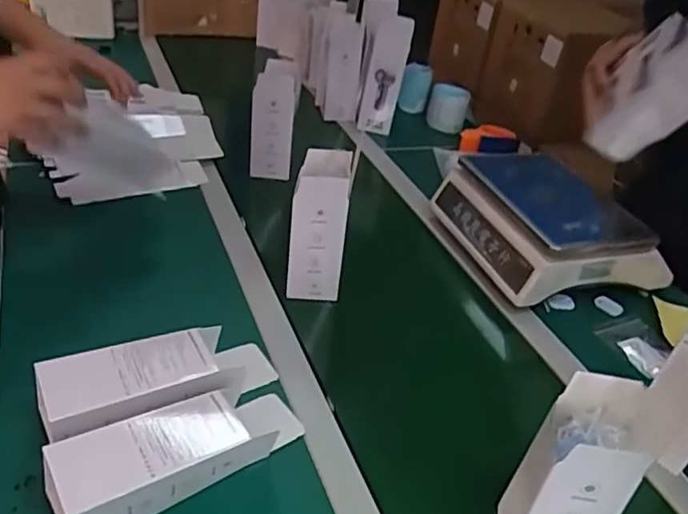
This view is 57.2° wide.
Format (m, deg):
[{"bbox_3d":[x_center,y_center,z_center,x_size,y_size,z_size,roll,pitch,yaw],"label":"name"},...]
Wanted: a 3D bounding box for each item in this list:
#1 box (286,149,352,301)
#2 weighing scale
[{"bbox_3d":[-0.034,-0.038,0.837,0.067,0.187,0.080,5,35,-3],"label":"box"},{"bbox_3d":[0.320,-0.063,0.994,0.264,0.098,0.276,-7,37,-19],"label":"weighing scale"}]

